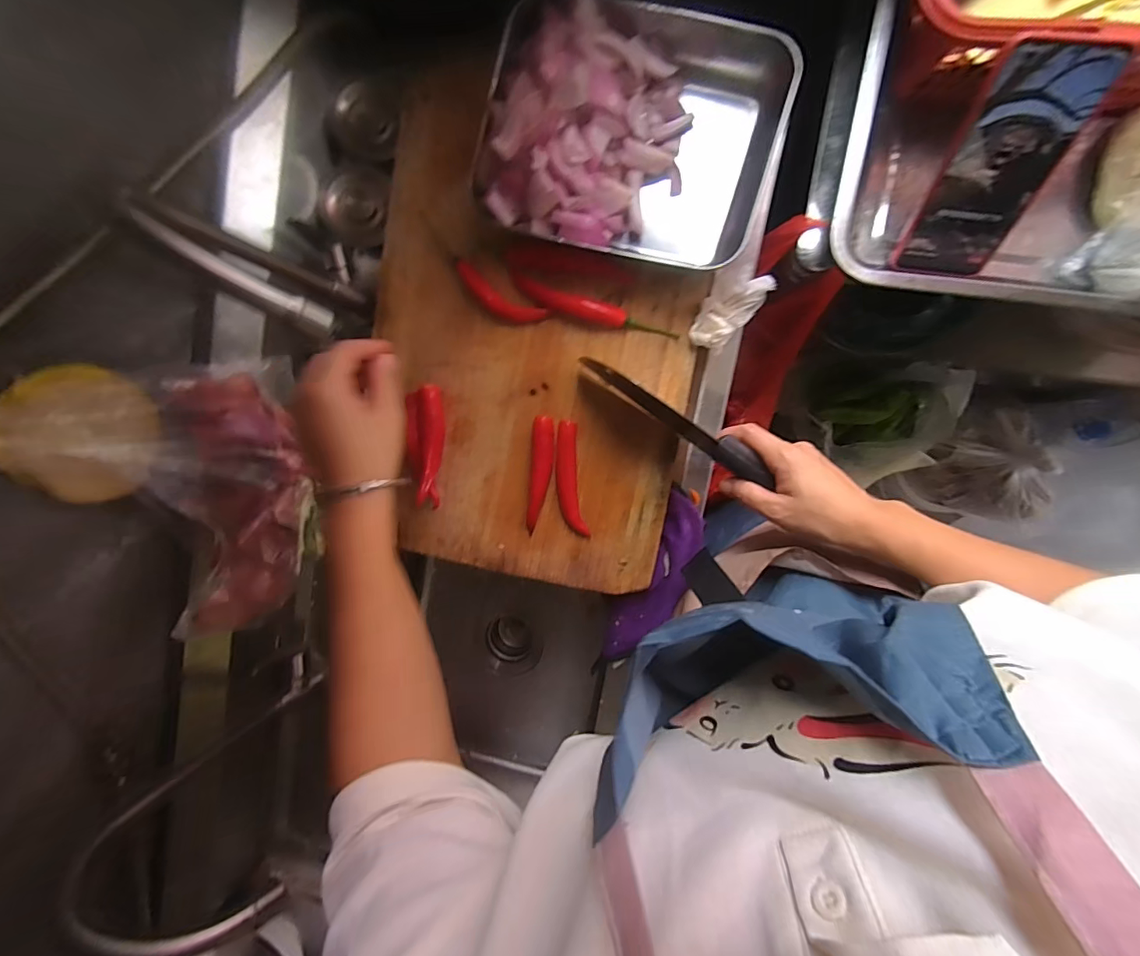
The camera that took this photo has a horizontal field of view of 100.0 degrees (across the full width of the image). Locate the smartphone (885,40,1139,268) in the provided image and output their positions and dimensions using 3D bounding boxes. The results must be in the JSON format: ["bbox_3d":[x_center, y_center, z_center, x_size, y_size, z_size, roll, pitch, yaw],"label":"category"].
[{"bbox_3d":[0.330,-0.237,0.373,0.074,0.156,0.014,8,53,7],"label":"smartphone"}]

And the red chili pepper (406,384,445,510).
[{"bbox_3d":[-0.146,-0.032,0.480,0.032,0.031,0.118,2,96,8],"label":"red chili pepper"}]

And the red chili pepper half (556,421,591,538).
[{"bbox_3d":[0.000,0.002,0.474,0.025,0.014,0.114,-6,95,9],"label":"red chili pepper half"}]

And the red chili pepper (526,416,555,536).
[{"bbox_3d":[-0.029,-0.002,0.475,0.023,0.016,0.116,5,96,8],"label":"red chili pepper"}]

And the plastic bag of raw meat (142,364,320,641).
[{"bbox_3d":[-0.299,0.012,0.431,0.080,0.115,0.229,-9,94,9],"label":"plastic bag of raw meat"}]

